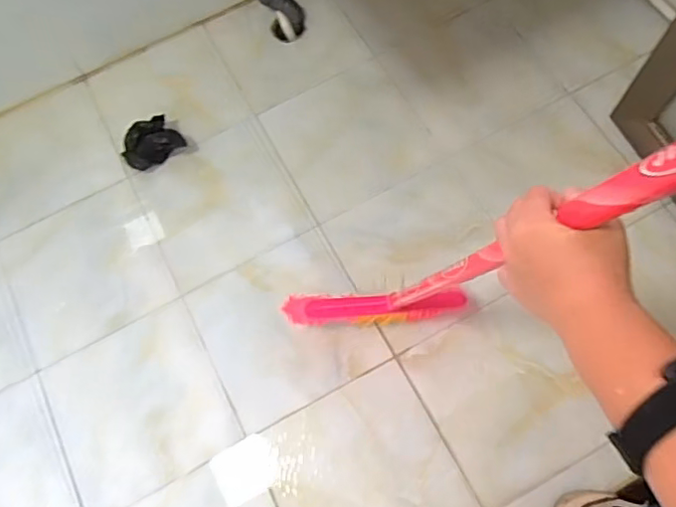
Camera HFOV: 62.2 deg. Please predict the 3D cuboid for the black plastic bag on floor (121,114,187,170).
[{"bbox_3d":[-0.391,-0.228,1.169,0.124,0.071,0.088,-35,73,-10],"label":"black plastic bag on floor"}]

